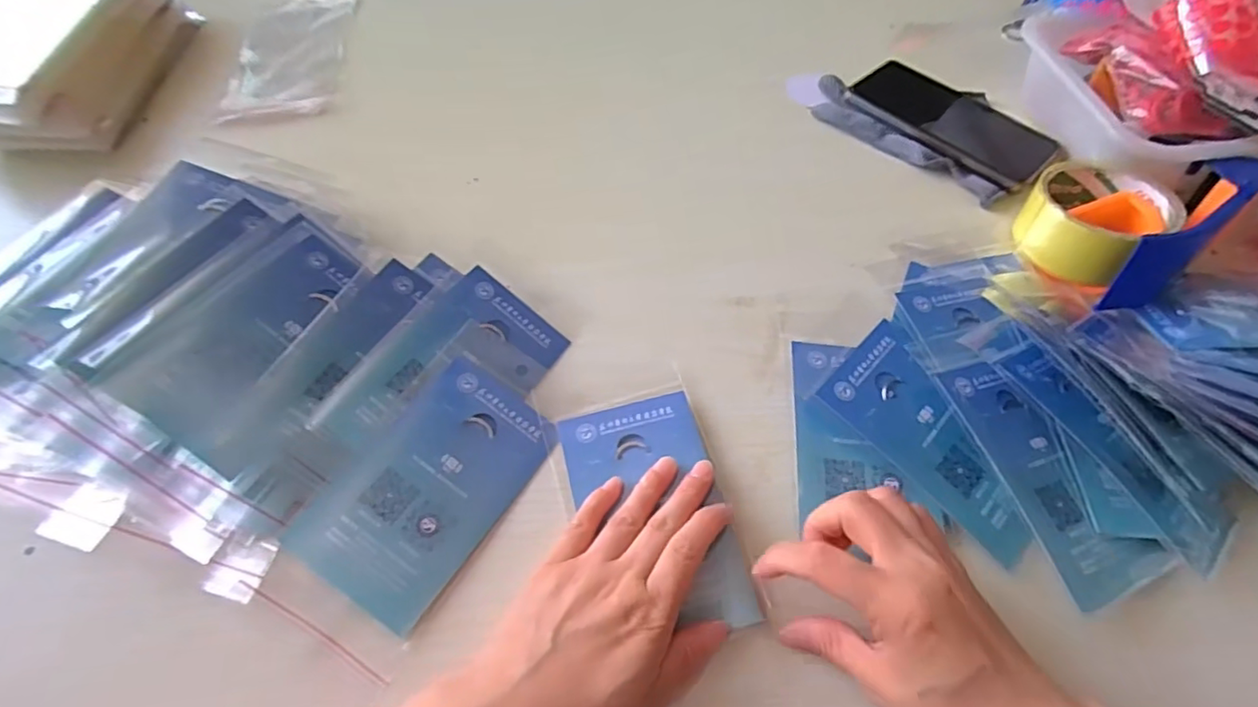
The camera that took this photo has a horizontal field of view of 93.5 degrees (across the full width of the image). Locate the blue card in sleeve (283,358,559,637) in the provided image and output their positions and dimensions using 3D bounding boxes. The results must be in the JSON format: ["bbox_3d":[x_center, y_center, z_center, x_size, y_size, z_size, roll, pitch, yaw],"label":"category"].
[{"bbox_3d":[-0.108,0.072,0.331,0.081,0.006,0.135,36,62,3],"label":"blue card in sleeve"}]

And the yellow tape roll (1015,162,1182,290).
[{"bbox_3d":[0.325,-0.096,0.418,0.090,0.044,0.081,-30,63,-18],"label":"yellow tape roll"}]

